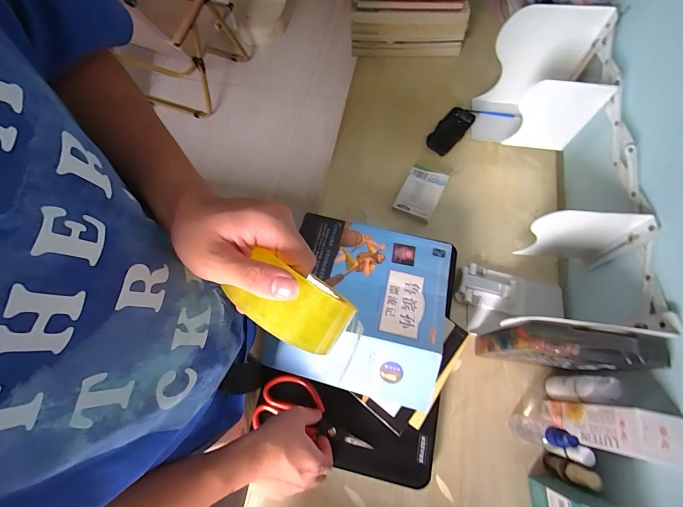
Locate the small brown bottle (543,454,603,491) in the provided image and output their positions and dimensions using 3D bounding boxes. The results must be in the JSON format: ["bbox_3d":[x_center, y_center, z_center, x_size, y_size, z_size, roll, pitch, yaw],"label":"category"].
[{"bbox_3d":[0.288,0.274,0.415,0.016,0.089,0.020,15,71,7],"label":"small brown bottle"}]

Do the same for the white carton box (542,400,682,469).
[{"bbox_3d":[0.308,0.203,0.392,0.047,0.169,0.054,10,70,6],"label":"white carton box"}]

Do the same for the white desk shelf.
[{"bbox_3d":[0.311,-0.124,0.511,0.166,0.181,0.492,5,70,4],"label":"white desk shelf"}]

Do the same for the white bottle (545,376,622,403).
[{"bbox_3d":[0.312,0.179,0.435,0.025,0.111,0.031,6,70,4],"label":"white bottle"}]

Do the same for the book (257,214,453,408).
[{"bbox_3d":[0.028,0.065,0.451,0.221,0.041,0.227,13,71,7],"label":"book"}]

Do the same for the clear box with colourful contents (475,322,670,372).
[{"bbox_3d":[0.268,0.121,0.417,0.136,0.184,0.031,10,70,6],"label":"clear box with colourful contents"}]

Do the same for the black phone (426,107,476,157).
[{"bbox_3d":[0.210,-0.237,0.637,0.051,0.016,0.111,35,75,14],"label":"black phone"}]

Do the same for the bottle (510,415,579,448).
[{"bbox_3d":[0.252,0.227,0.416,0.025,0.120,0.027,9,70,5],"label":"bottle"}]

